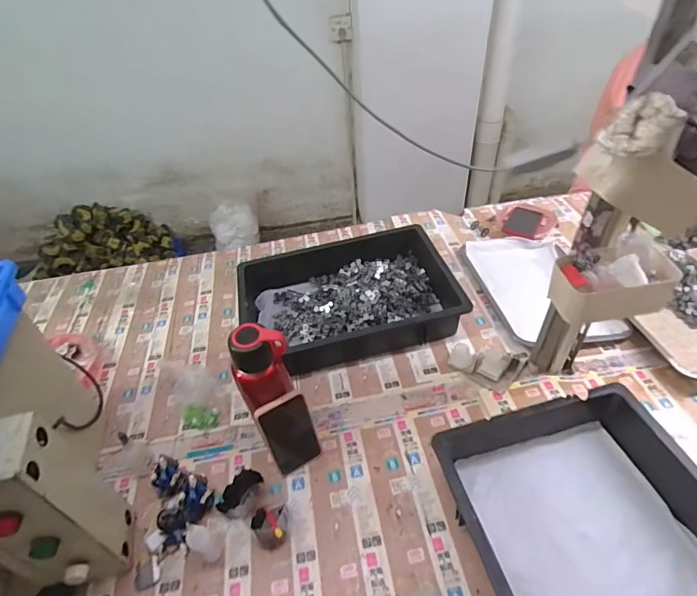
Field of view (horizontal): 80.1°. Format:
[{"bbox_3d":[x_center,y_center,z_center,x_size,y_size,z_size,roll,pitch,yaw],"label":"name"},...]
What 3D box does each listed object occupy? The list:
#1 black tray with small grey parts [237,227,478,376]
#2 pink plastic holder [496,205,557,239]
[{"bbox_3d":[-0.006,-0.007,0.923,0.433,0.092,0.317,-13,44,-6],"label":"black tray with small grey parts"},{"bbox_3d":[0.479,-0.199,1.123,0.151,0.026,0.149,10,46,17],"label":"pink plastic holder"}]

